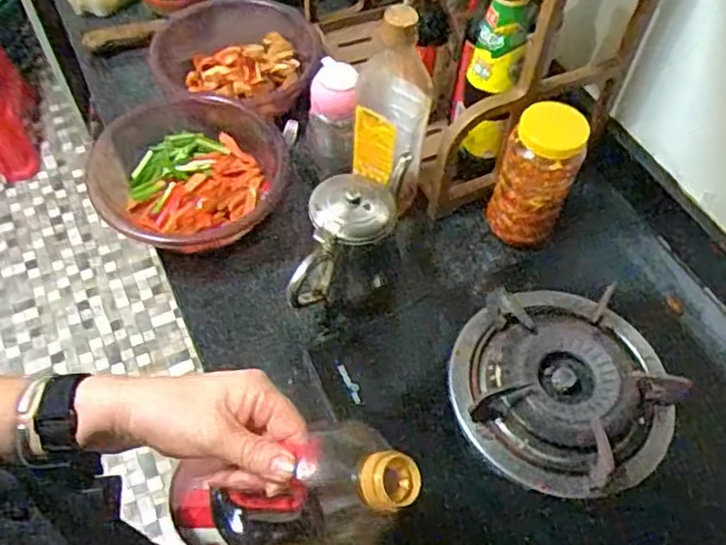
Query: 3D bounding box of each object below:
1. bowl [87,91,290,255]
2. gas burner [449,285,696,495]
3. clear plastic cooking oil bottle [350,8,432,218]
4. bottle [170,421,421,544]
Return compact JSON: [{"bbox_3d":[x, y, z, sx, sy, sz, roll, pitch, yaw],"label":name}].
[{"bbox_3d":[-0.223,-0.113,0.798,0.214,0.080,0.212,1,56,-2],"label":"bowl"},{"bbox_3d":[0.206,0.103,0.670,0.216,0.054,0.213,1,56,-2],"label":"gas burner"},{"bbox_3d":[0.029,-0.167,0.728,0.079,0.244,0.074,10,56,4],"label":"clear plastic cooking oil bottle"},{"bbox_3d":[-0.072,0.160,0.466,0.086,0.252,0.074,31,48,-32],"label":"bottle"}]

